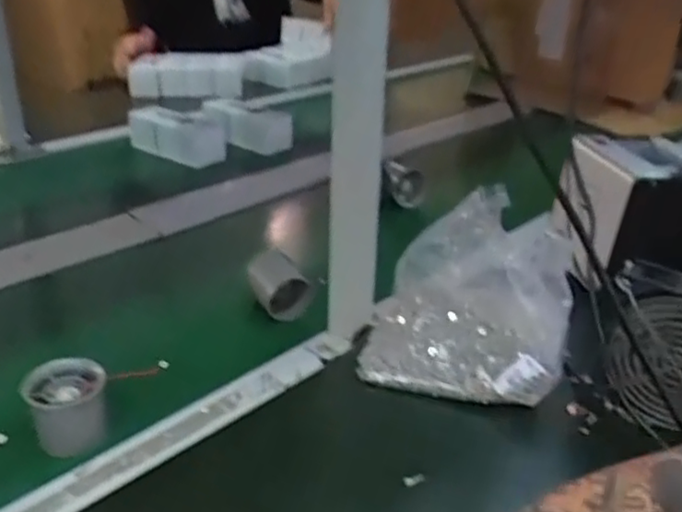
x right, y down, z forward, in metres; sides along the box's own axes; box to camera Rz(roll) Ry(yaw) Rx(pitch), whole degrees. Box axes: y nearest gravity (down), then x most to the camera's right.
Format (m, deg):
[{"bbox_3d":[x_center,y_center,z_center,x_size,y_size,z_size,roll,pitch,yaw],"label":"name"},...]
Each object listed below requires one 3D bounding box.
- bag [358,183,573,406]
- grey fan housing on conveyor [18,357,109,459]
[{"bbox_3d":[0.117,0.032,0.622,0.167,0.128,0.165,8,29,10],"label":"bag"},{"bbox_3d":[-0.207,0.115,0.515,0.055,0.050,0.055,2,29,-1],"label":"grey fan housing on conveyor"}]

